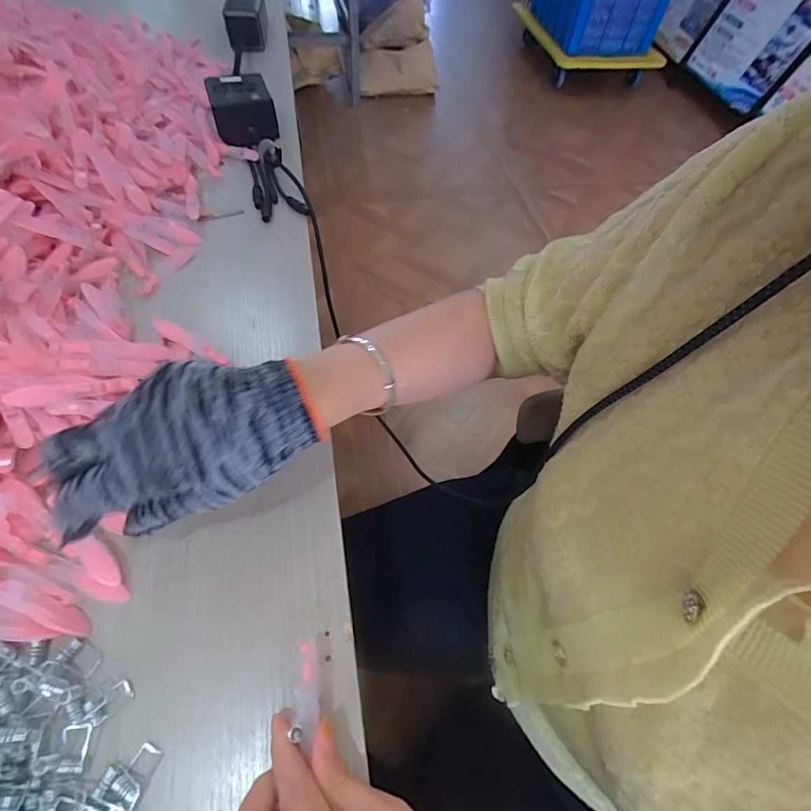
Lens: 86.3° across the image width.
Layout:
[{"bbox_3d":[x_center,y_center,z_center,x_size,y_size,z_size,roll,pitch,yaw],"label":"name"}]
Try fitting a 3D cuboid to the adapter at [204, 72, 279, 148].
[{"bbox_3d":[-0.199,-0.364,0.529,0.073,0.042,0.088,-13,60,-11],"label":"adapter"}]

